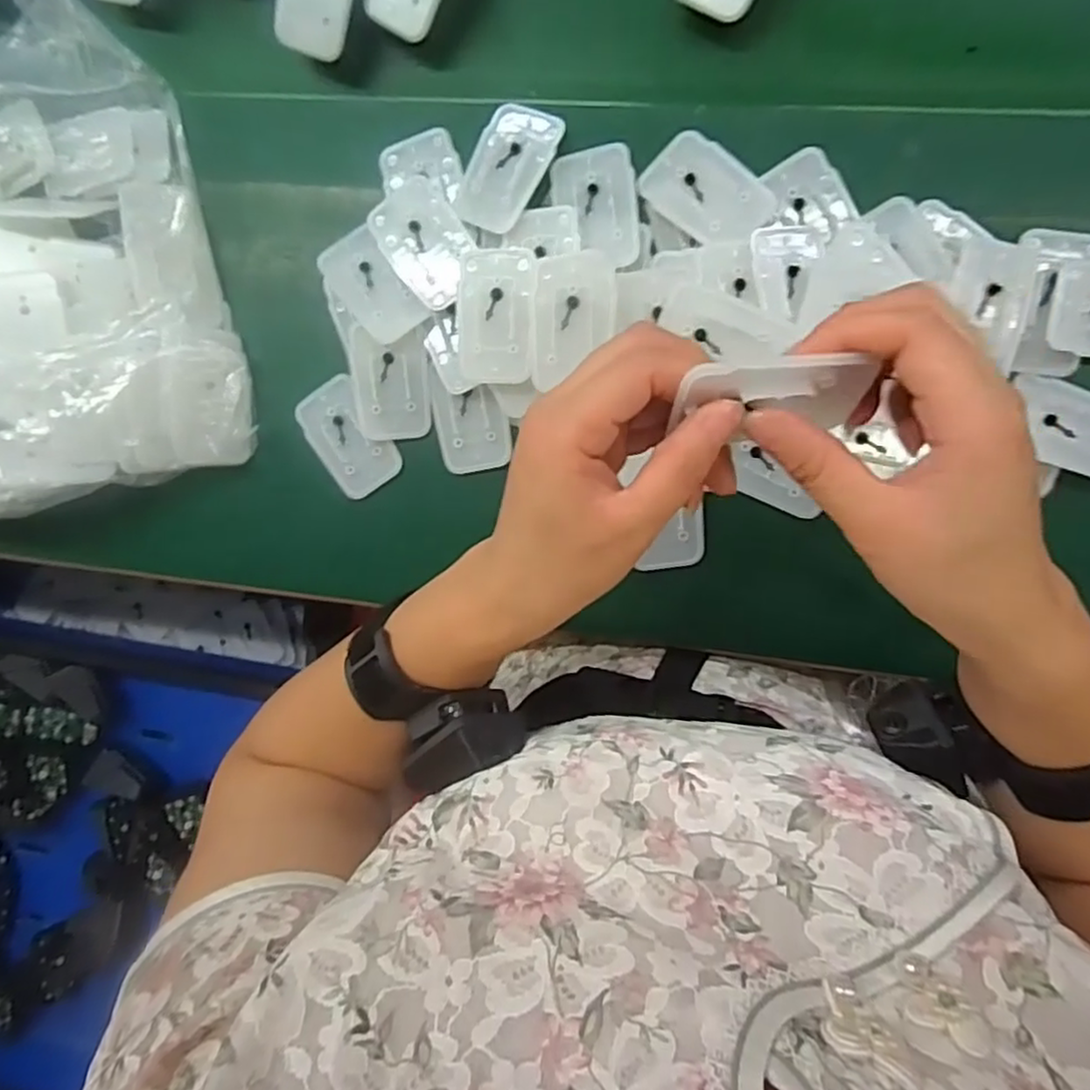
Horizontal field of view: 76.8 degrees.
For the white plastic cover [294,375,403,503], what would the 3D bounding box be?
[{"bbox_3d":[-0.123,-0.067,0.429,0.043,0.008,0.071,-34,91,7],"label":"white plastic cover"}]

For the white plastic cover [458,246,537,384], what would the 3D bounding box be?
[{"bbox_3d":[-0.026,-0.125,0.374,0.044,0.009,0.071,3,101,12],"label":"white plastic cover"}]

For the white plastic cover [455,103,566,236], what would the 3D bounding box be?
[{"bbox_3d":[-0.022,-0.215,0.390,0.043,0.007,0.070,31,97,2],"label":"white plastic cover"}]

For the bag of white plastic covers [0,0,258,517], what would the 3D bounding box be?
[{"bbox_3d":[-0.357,-0.157,0.408,0.307,0.099,0.276,-9,94,6],"label":"bag of white plastic covers"}]

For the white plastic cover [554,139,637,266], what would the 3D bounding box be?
[{"bbox_3d":[0.028,-0.188,0.385,0.045,0.013,0.067,-5,94,6],"label":"white plastic cover"}]

